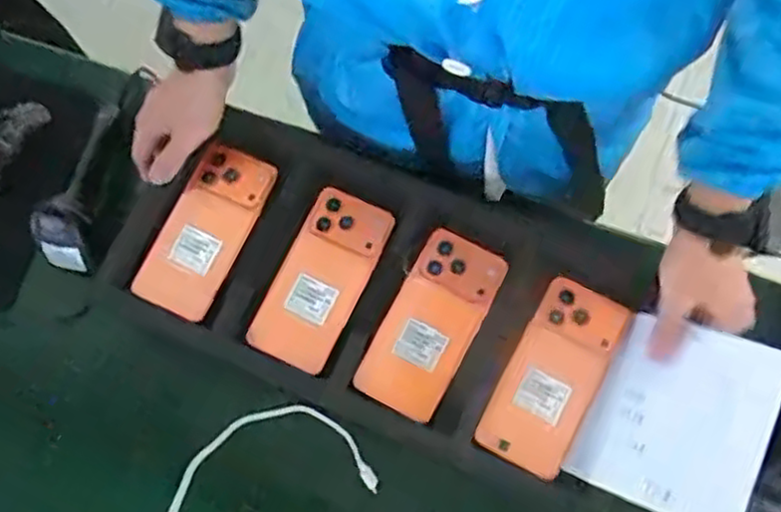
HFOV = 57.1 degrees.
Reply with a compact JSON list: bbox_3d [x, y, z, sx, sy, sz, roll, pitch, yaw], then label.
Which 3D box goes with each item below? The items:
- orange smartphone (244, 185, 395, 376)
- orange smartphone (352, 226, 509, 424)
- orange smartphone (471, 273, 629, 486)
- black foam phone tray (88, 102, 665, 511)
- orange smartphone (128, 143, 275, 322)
[{"bbox_3d":[-0.064,0.021,0.662,0.077,0.009,0.164,25,78,6],"label":"orange smartphone"},{"bbox_3d":[0.037,0.060,0.646,0.078,0.006,0.163,27,78,7],"label":"orange smartphone"},{"bbox_3d":[0.142,0.103,0.626,0.076,0.013,0.163,26,78,7],"label":"orange smartphone"},{"bbox_3d":[-0.024,0.023,0.652,0.454,0.034,0.231,21,78,6],"label":"black foam phone tray"},{"bbox_3d":[-0.175,-0.026,0.680,0.077,0.007,0.165,25,78,6],"label":"orange smartphone"}]

